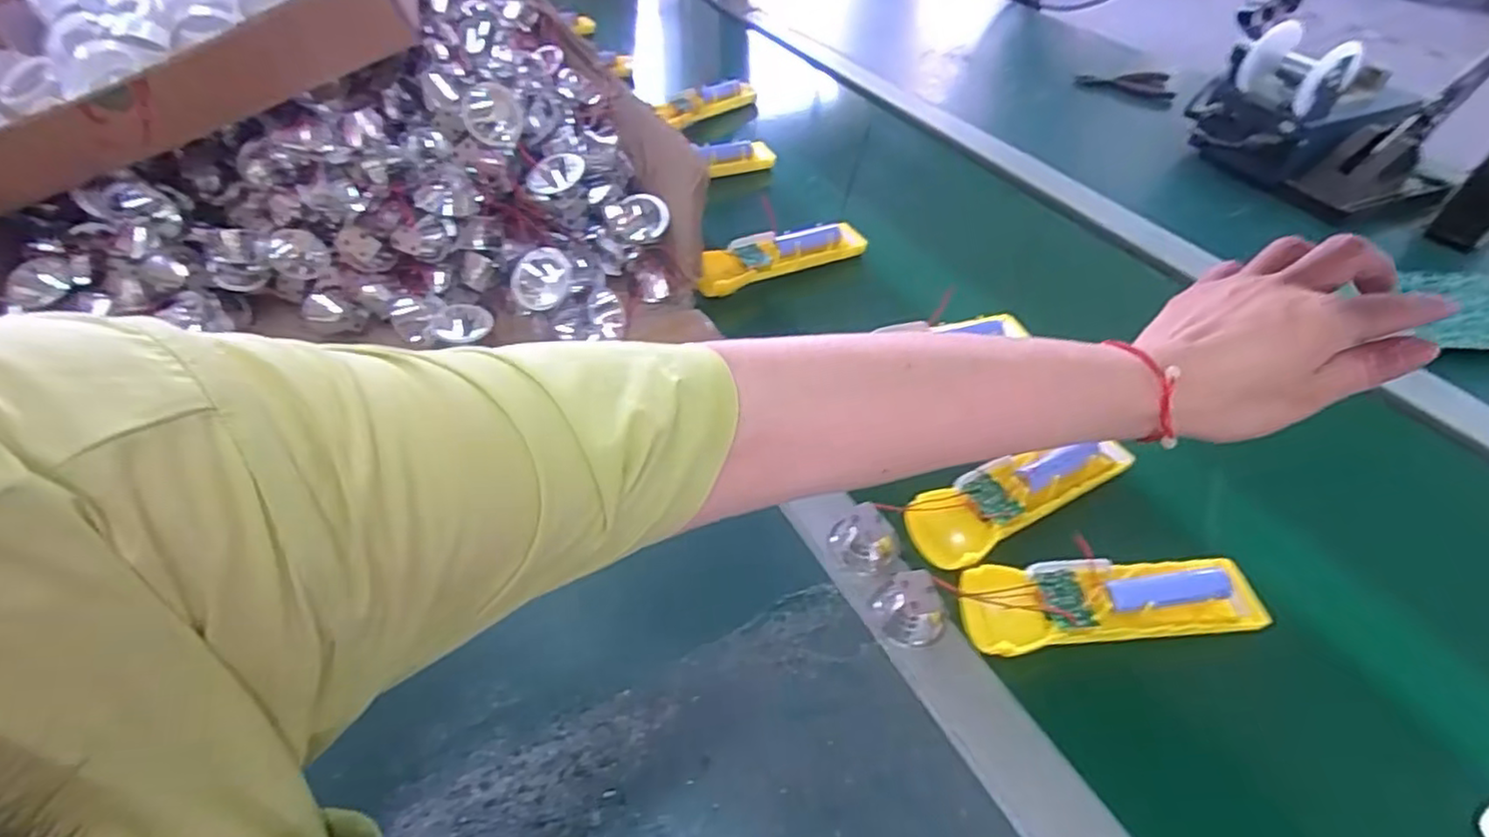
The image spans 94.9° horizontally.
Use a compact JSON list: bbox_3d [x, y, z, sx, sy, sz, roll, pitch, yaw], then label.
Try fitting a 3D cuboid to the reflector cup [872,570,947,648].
[{"bbox_3d":[0.095,0.107,0.390,0.031,0.025,0.039,-20,49,-14],"label":"reflector cup"}]

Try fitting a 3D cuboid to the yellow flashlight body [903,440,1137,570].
[{"bbox_3d":[0.177,0.044,0.440,0.159,0.023,0.048,-25,50,-19],"label":"yellow flashlight body"}]

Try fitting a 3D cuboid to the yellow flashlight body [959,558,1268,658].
[{"bbox_3d":[0.205,0.102,0.387,0.163,0.026,0.047,-6,47,-2],"label":"yellow flashlight body"}]

